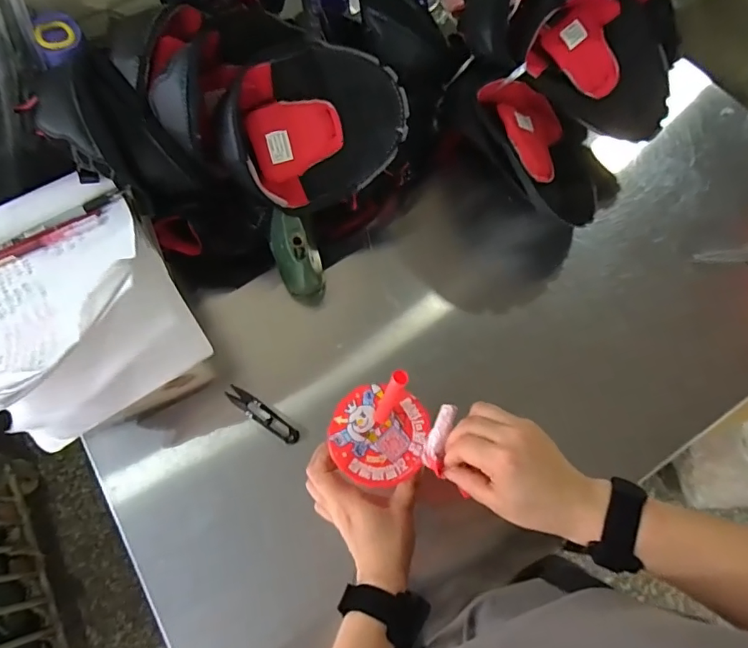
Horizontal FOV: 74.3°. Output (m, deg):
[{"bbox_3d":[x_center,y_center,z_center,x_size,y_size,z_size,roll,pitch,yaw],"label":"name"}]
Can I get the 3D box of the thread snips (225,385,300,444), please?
[{"bbox_3d":[-0.129,0.106,0.572,0.100,0.013,0.020,33,74,14],"label":"thread snips"}]

